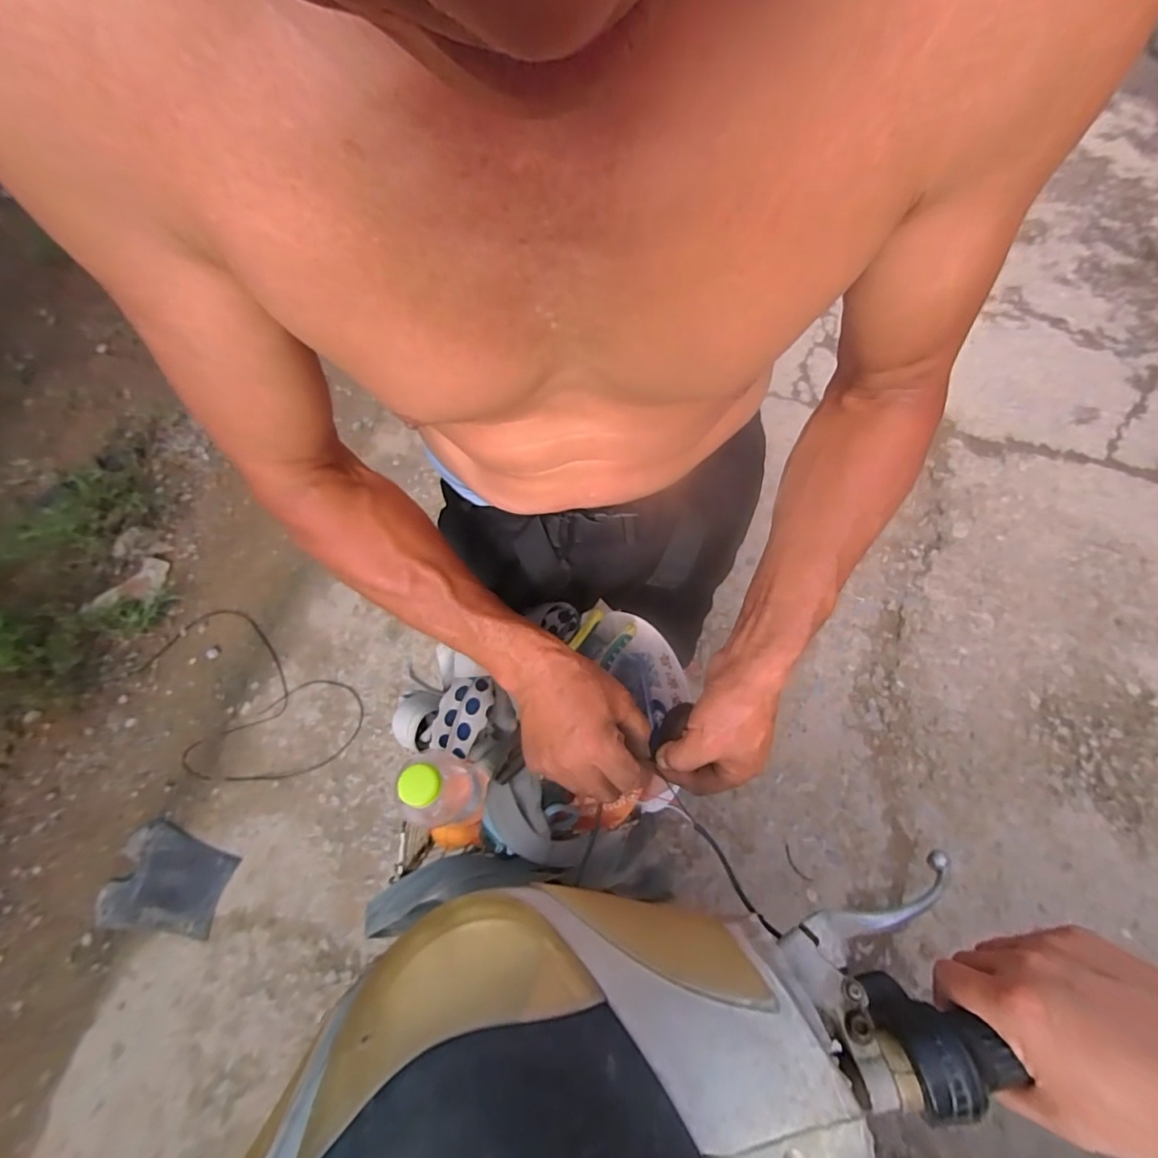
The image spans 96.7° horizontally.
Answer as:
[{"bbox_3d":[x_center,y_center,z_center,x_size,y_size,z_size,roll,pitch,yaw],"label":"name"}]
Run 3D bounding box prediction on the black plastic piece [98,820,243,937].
[{"bbox_3d":[-0.987,0.719,1.232,0.301,0.012,0.221,6,64,7],"label":"black plastic piece"}]

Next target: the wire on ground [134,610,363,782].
[{"bbox_3d":[-0.919,0.339,1.392,0.666,0.028,0.377,28,68,16],"label":"wire on ground"}]

